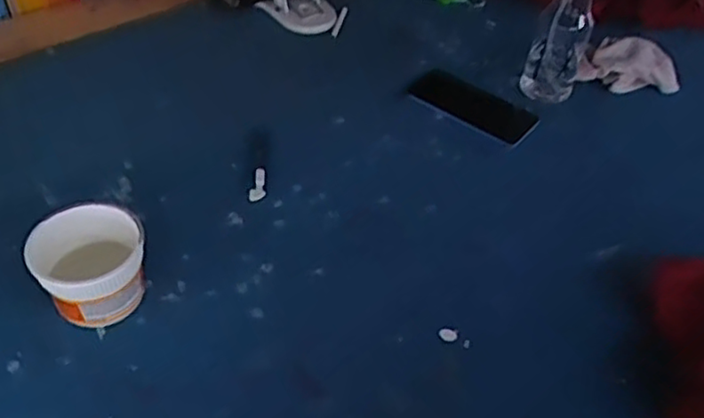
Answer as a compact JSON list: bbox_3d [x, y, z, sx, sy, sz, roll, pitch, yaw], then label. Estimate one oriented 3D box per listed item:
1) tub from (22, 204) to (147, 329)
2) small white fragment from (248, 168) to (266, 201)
[{"bbox_3d":[-0.228,0.052,0.586,0.077,0.083,0.084,2,45,-2],"label":"tub"},{"bbox_3d":[-0.102,-0.027,0.727,0.016,0.007,0.045,2,45,-2],"label":"small white fragment"}]

